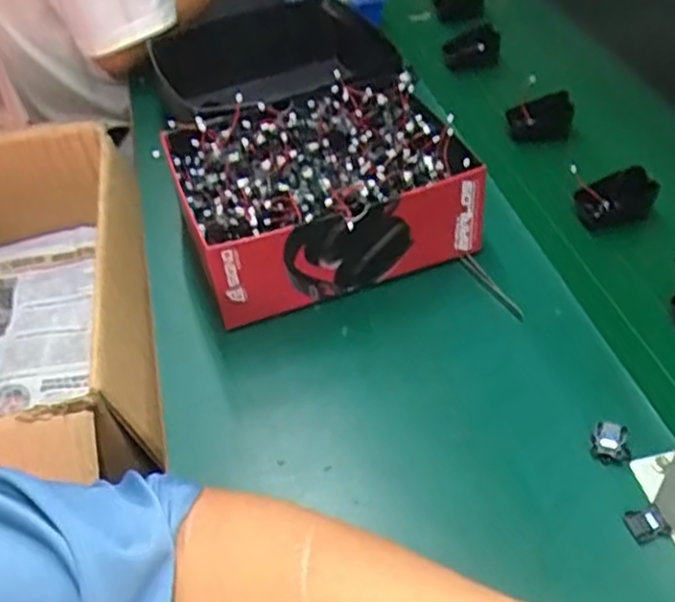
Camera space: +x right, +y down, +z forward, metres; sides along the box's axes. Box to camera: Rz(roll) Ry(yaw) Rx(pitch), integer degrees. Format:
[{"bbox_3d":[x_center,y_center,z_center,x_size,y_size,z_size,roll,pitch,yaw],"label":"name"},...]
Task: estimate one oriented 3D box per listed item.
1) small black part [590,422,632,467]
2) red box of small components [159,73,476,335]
[{"bbox_3d":[0.190,0.100,0.514,0.026,0.017,0.026,7,46,12],"label":"small black part"},{"bbox_3d":[-0.017,-0.100,0.678,0.243,0.112,0.188,-17,46,-12],"label":"red box of small components"}]

